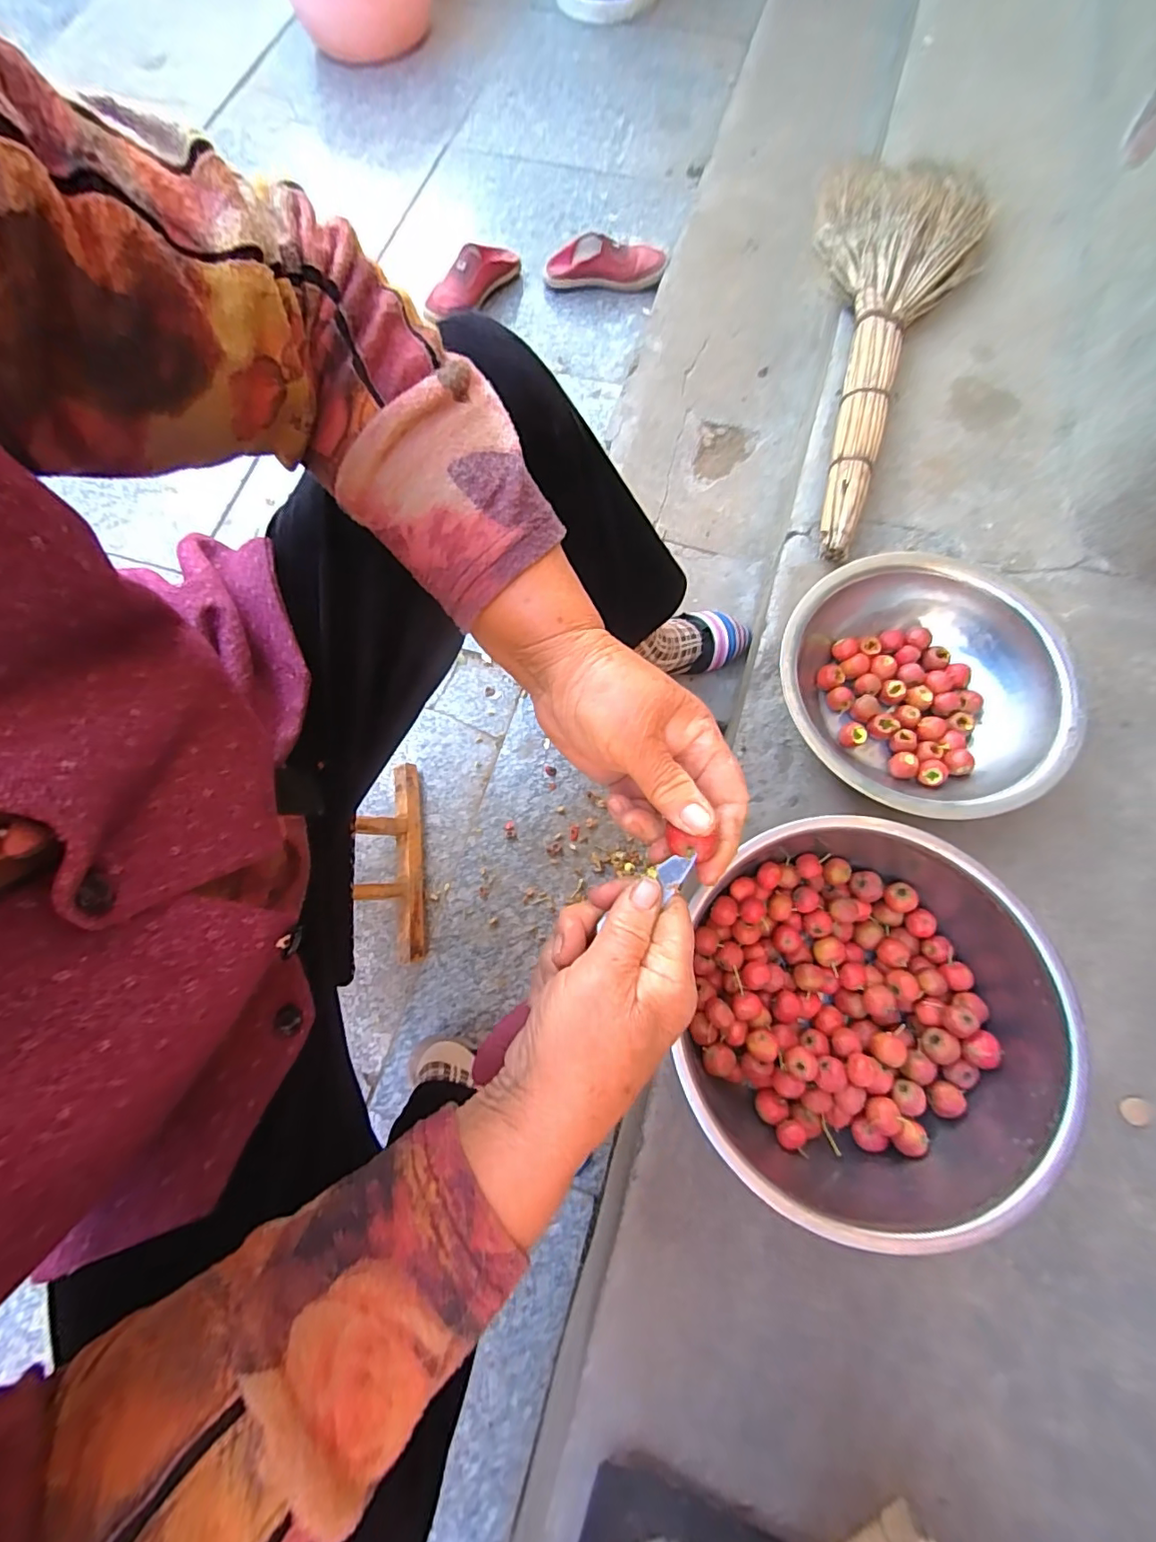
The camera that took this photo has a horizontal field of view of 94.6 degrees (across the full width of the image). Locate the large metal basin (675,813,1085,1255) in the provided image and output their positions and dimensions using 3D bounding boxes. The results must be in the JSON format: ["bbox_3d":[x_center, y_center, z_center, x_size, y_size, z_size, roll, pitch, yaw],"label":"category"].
[{"bbox_3d":[0.227,0.193,0.439,0.290,0.112,0.290,0,73,2],"label":"large metal basin"}]

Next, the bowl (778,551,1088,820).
[{"bbox_3d":[0.343,-0.078,0.551,0.266,0.081,0.260,0,73,2],"label":"bowl"}]

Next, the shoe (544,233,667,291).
[{"bbox_3d":[0.054,-1.014,1.069,0.234,0.058,0.093,4,74,3],"label":"shoe"}]

